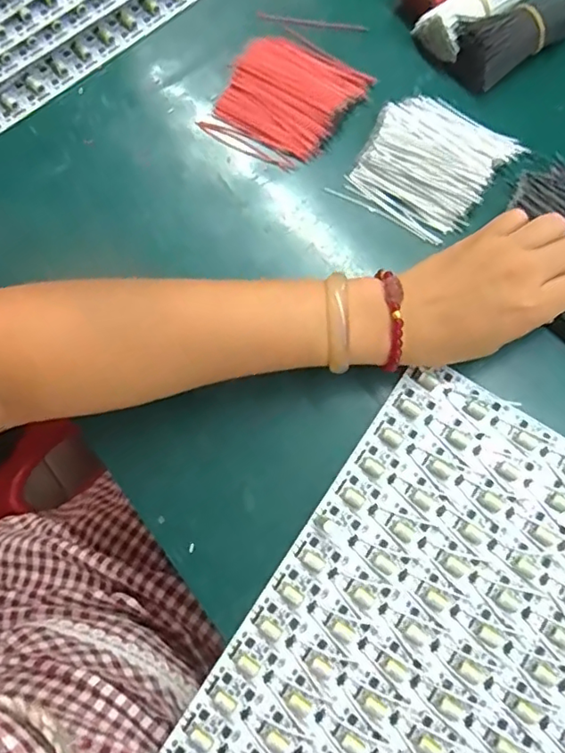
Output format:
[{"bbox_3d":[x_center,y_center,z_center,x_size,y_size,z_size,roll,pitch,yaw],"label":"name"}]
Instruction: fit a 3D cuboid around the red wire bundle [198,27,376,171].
[{"bbox_3d":[0.005,-0.209,0.426,0.089,0.019,0.105,32,78,9],"label":"red wire bundle"}]

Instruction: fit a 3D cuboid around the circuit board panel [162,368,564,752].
[{"bbox_3d":[0.112,0.164,0.326,0.239,0.008,0.282,33,78,10],"label":"circuit board panel"}]

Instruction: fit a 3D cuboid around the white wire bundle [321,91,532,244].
[{"bbox_3d":[0.106,-0.153,0.409,0.091,0.019,0.105,36,79,10],"label":"white wire bundle"}]

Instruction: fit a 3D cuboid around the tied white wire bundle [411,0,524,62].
[{"bbox_3d":[0.147,-0.280,0.433,0.090,0.037,0.044,-36,77,-8],"label":"tied white wire bundle"}]

